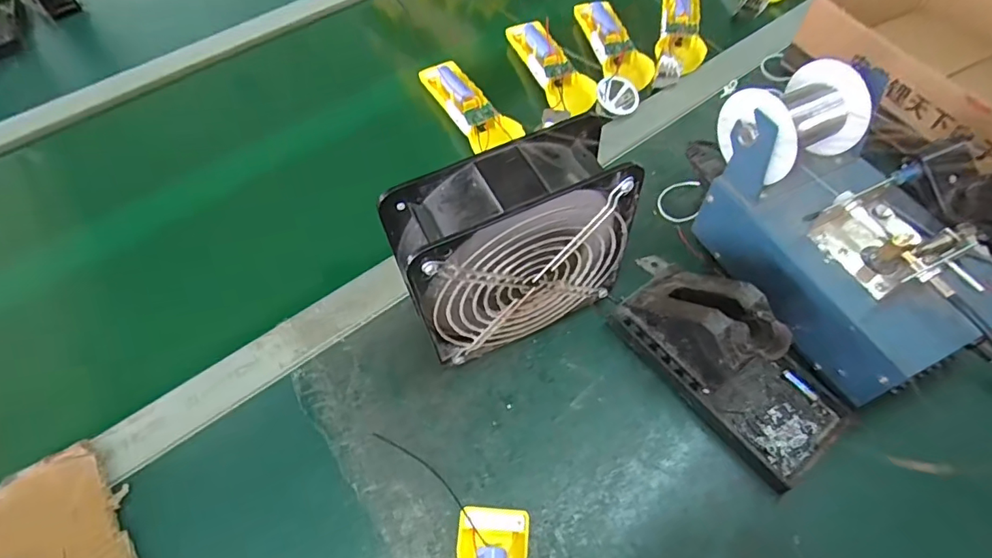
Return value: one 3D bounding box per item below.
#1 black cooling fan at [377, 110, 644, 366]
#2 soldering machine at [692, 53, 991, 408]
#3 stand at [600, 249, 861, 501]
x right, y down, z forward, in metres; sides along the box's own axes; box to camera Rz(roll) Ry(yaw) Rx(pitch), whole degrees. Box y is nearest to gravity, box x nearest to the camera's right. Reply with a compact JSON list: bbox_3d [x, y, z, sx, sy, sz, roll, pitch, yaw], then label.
[{"bbox_3d":[0.012,-0.016,0.349,0.147,0.149,0.063,-26,59,-13],"label":"black cooling fan"},{"bbox_3d":[0.244,-0.040,0.354,0.115,0.119,0.199,-23,58,-11],"label":"soldering machine"},{"bbox_3d":[0.159,0.039,0.354,0.086,0.067,0.178,-35,62,-18],"label":"stand"}]

